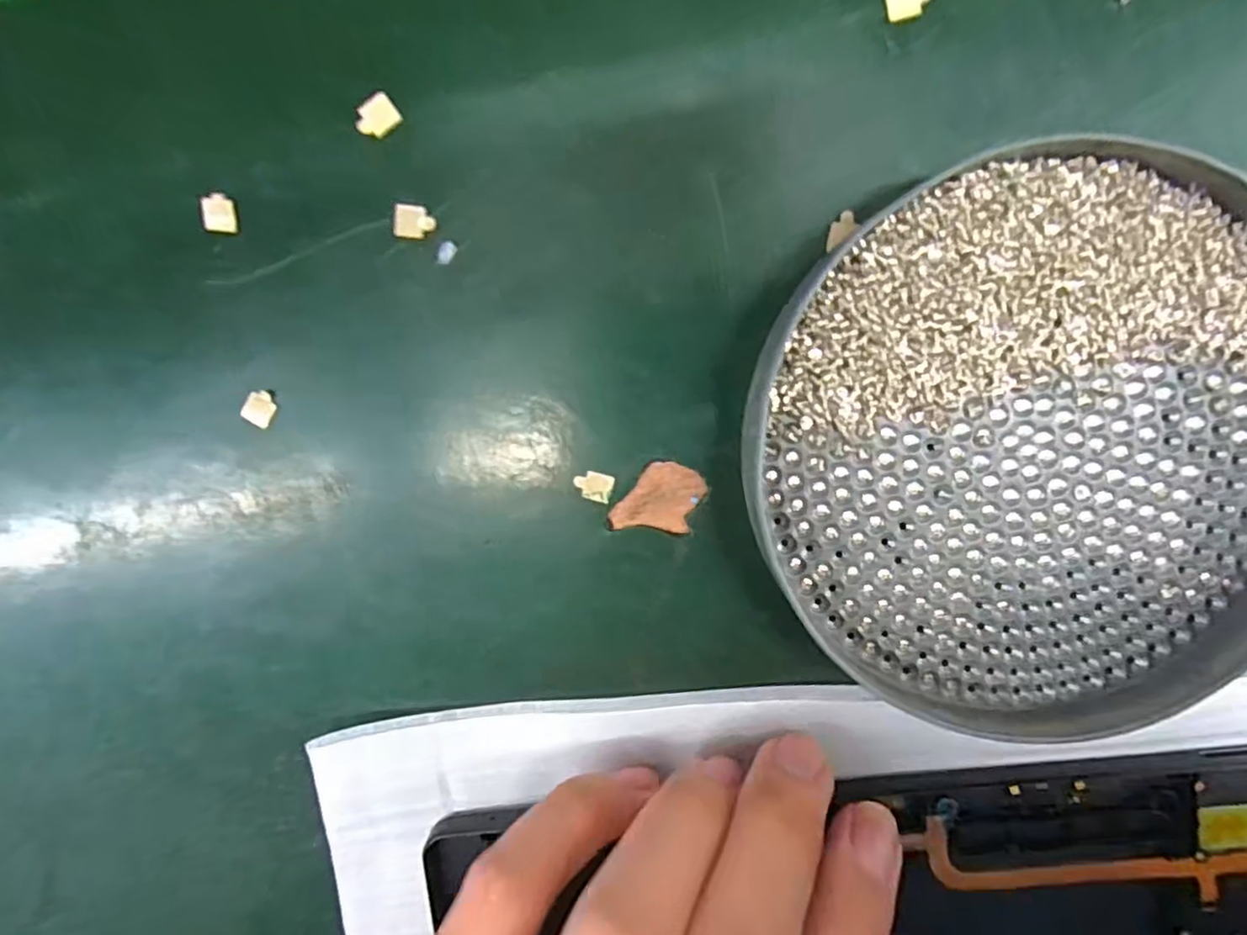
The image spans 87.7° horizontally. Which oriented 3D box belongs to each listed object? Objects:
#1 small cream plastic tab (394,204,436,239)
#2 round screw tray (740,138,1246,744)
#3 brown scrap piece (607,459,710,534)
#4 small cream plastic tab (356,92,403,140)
[{"bbox_3d":[-0.044,-0.052,0.136,0.009,0.004,0.007,4,96,3],"label":"small cream plastic tab"},{"bbox_3d":[0.084,-0.003,0.133,0.110,0.016,0.112,0,97,1],"label":"round screw tray"},{"bbox_3d":[0.008,0.008,0.145,0.017,0.004,0.019,24,97,-1],"label":"brown scrap piece"},{"bbox_3d":[-0.050,-0.071,0.132,0.008,0.004,0.006,-40,94,6],"label":"small cream plastic tab"}]

